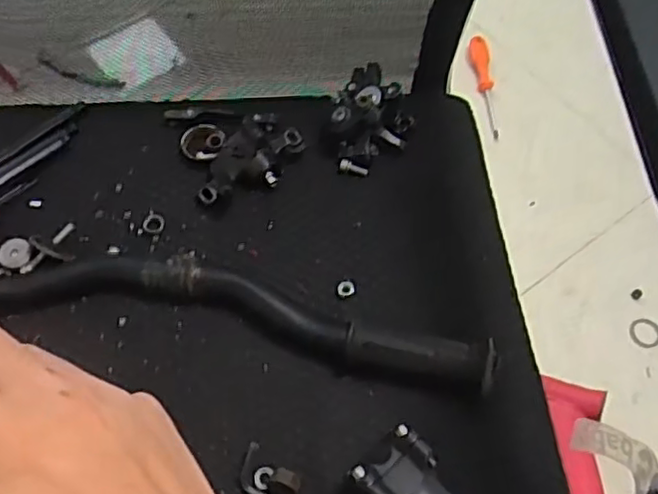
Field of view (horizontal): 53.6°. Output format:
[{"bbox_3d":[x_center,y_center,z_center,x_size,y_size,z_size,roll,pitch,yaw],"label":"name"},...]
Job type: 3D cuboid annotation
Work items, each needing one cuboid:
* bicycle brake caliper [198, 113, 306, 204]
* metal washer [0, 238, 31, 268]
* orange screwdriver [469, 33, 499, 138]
[{"bbox_3d":[-0.053,-0.069,0.459,0.048,0.031,0.087,28,64,12],"label":"bicycle brake caliper"},{"bbox_3d":[-0.209,0.004,0.433,0.020,0.005,0.020,1,61,-2],"label":"metal washer"},{"bbox_3d":[0.260,-0.265,1.076,0.030,0.030,0.196,-4,66,-5],"label":"orange screwdriver"}]

